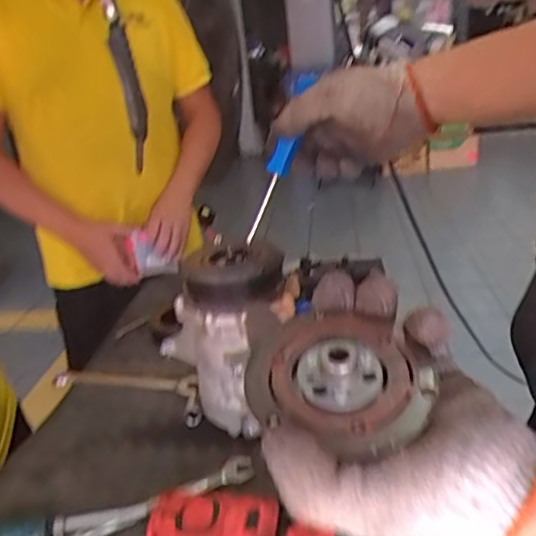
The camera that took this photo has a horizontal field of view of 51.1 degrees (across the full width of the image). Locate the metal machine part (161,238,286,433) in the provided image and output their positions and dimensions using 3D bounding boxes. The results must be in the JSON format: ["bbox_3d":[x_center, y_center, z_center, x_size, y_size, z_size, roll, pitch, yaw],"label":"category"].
[{"bbox_3d":[-0.043,0.083,0.642,0.145,0.207,0.104,13,29,40],"label":"metal machine part"}]

